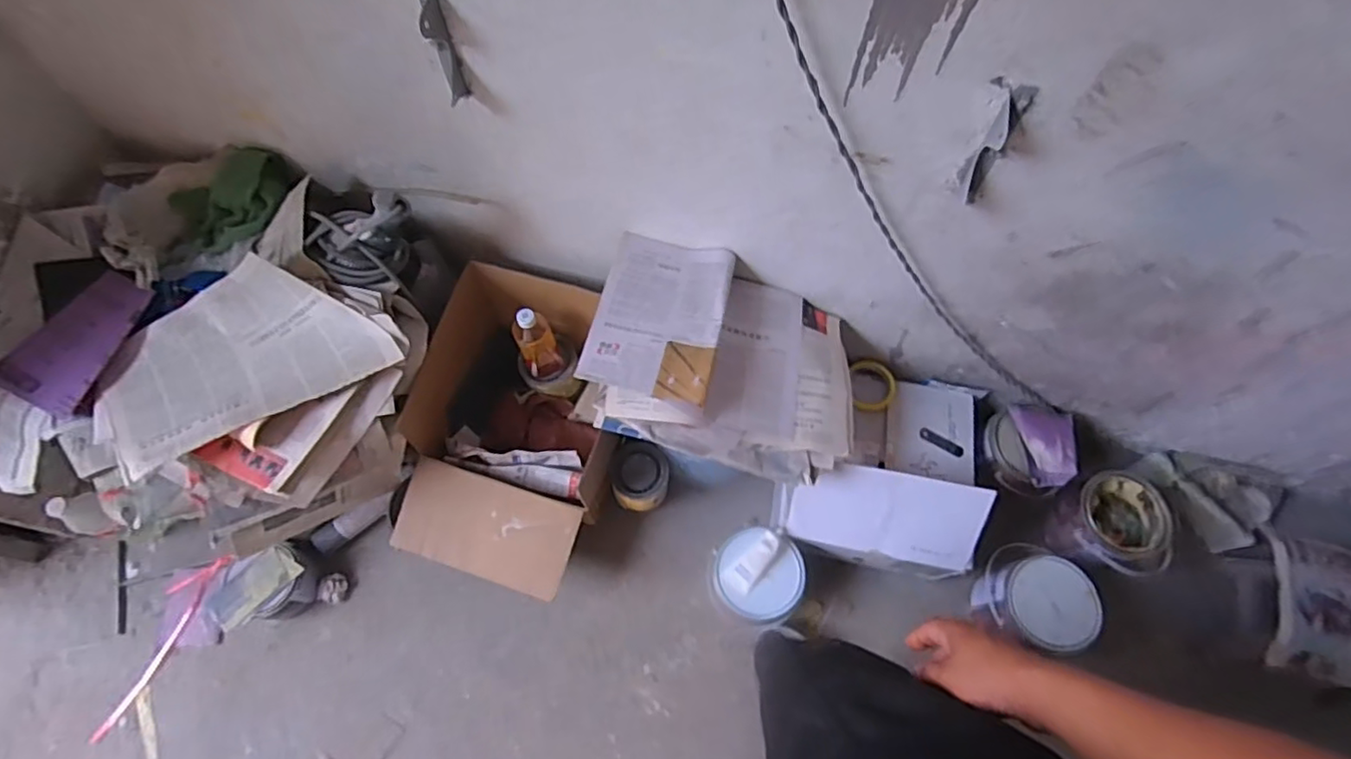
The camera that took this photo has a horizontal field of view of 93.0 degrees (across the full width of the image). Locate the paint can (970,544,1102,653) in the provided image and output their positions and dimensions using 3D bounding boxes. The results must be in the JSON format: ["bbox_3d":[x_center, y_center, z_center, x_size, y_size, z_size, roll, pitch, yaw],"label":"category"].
[{"bbox_3d":[0.638,0.397,1.151,0.165,0.136,0.160,13,66,5],"label":"paint can"}]

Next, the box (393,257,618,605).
[{"bbox_3d":[-0.301,0.091,1.196,0.327,0.248,0.531,10,66,4],"label":"box"}]

